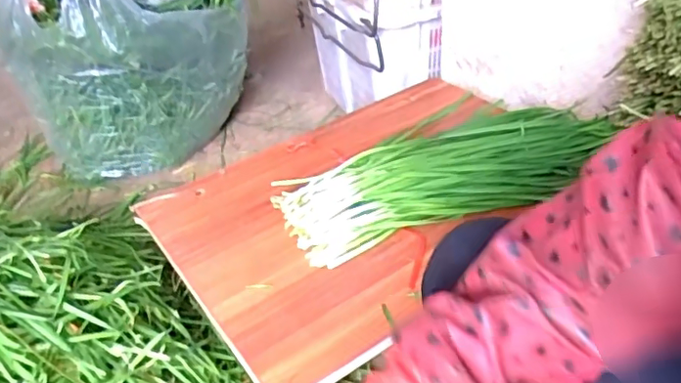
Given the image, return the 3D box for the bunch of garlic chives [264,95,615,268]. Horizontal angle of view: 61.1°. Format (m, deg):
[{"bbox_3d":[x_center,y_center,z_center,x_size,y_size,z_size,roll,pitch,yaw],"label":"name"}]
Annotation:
[{"bbox_3d":[0.150,-0.035,0.724,0.459,0.075,0.138,-18,39,-15],"label":"bunch of garlic chives"}]

